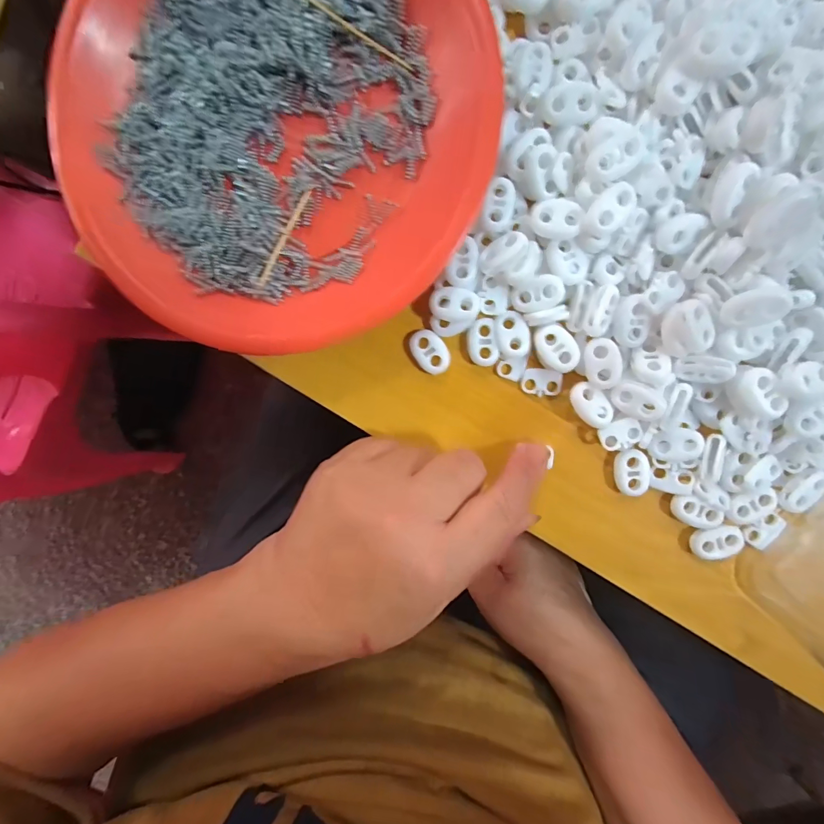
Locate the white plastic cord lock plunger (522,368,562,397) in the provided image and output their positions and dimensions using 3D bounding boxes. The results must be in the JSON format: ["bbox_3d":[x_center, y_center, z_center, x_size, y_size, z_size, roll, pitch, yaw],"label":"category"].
[{"bbox_3d":[0.061,-0.014,0.195,0.018,0.004,0.013,5,96,5],"label":"white plastic cord lock plunger"}]

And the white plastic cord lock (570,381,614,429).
[{"bbox_3d":[0.081,-0.003,0.186,0.014,0.004,0.023,-32,91,8],"label":"white plastic cord lock"}]

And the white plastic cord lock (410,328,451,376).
[{"bbox_3d":[0.009,-0.029,0.200,0.015,0.006,0.022,-38,90,8],"label":"white plastic cord lock"}]

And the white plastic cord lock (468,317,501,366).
[{"bbox_3d":[0.033,-0.033,0.194,0.013,0.004,0.022,-11,94,7],"label":"white plastic cord lock"}]

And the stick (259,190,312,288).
[{"bbox_3d":[-0.061,-0.083,0.198,0.004,0.004,0.051,28,97,3],"label":"stick"}]

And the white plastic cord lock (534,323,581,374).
[{"bbox_3d":[0.065,-0.028,0.185,0.015,0.004,0.023,-28,92,7],"label":"white plastic cord lock"}]

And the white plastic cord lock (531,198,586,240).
[{"bbox_3d":[0.060,-0.080,0.173,0.020,0.006,0.014,11,96,5],"label":"white plastic cord lock"}]

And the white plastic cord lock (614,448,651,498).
[{"bbox_3d":[0.103,0.028,0.194,0.015,0.005,0.021,4,95,5],"label":"white plastic cord lock"}]

